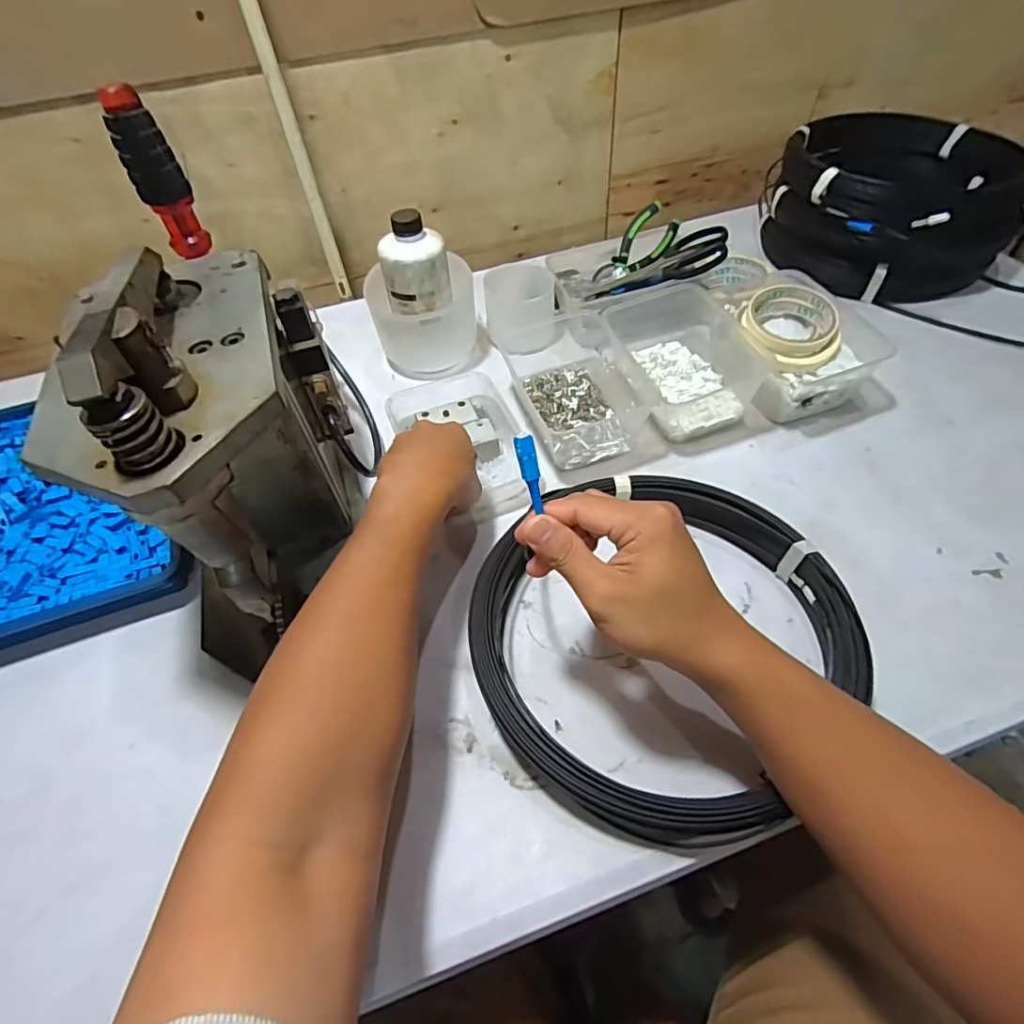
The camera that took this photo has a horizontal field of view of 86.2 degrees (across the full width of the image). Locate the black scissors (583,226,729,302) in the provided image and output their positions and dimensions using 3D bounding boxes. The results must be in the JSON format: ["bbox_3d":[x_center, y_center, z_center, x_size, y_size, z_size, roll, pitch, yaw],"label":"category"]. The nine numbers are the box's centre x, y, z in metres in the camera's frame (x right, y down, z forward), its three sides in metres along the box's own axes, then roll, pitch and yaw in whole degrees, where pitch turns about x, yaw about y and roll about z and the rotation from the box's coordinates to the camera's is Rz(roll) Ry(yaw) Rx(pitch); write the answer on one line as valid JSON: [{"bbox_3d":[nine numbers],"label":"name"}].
[{"bbox_3d":[0.170,-0.286,0.655,0.173,0.020,0.088,-12,45,36],"label":"black scissors"}]

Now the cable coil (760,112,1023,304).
[{"bbox_3d":[0.485,-0.396,0.708,0.278,0.116,0.336,27,58,24],"label":"cable coil"}]

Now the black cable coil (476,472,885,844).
[{"bbox_3d":[0.107,0.086,0.420,0.272,0.047,0.264,-2,51,3],"label":"black cable coil"}]

